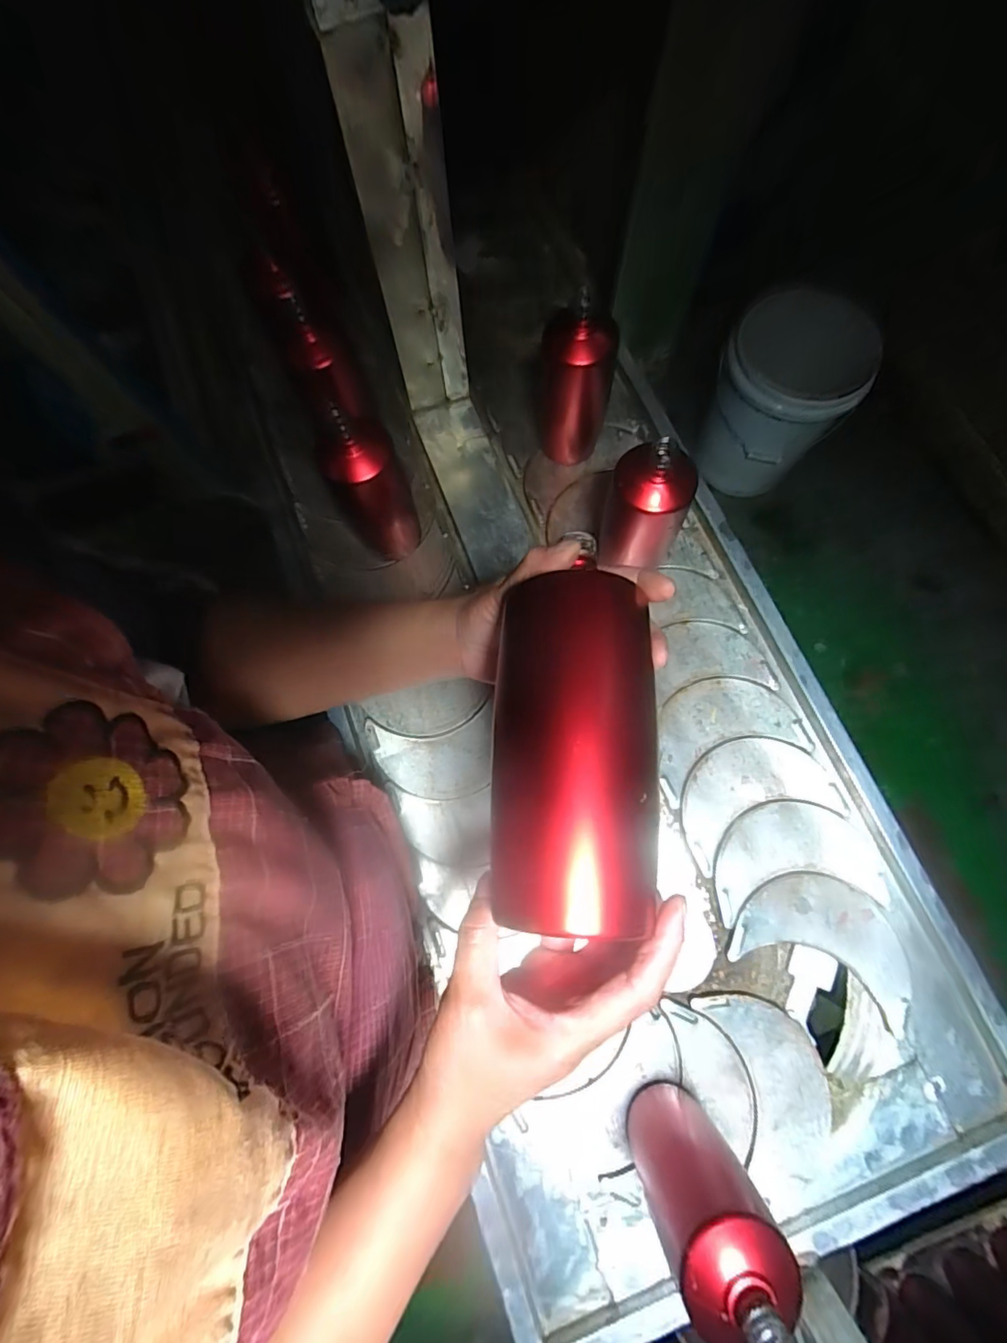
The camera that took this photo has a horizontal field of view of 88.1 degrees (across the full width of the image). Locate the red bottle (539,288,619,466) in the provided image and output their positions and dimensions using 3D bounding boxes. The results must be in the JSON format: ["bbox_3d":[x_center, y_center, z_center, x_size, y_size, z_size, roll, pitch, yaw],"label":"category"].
[{"bbox_3d":[0.084,-0.330,0.603,0.074,0.202,0.065,15,74,6],"label":"red bottle"}]

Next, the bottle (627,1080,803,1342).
[{"bbox_3d":[0.155,0.413,0.417,0.077,0.188,0.069,-29,75,-7],"label":"bottle"}]

